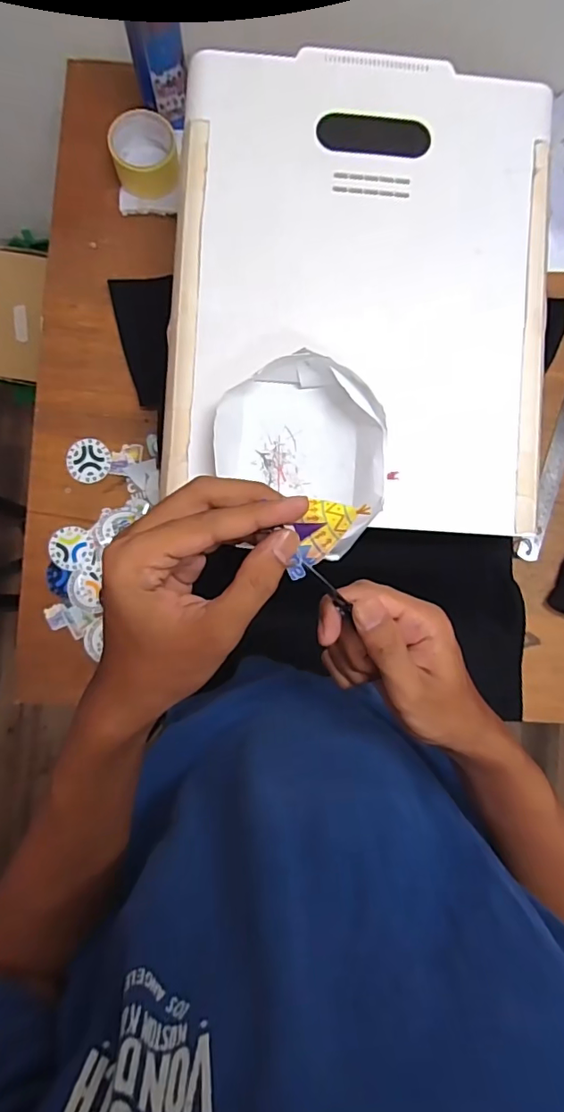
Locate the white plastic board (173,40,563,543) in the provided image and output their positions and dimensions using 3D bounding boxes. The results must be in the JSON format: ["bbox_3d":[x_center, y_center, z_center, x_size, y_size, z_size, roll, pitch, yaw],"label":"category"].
[{"bbox_3d":[0.085,-0.285,0.552,0.391,0.039,0.495,3,85,-3],"label":"white plastic board"}]

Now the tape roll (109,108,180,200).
[{"bbox_3d":[-0.184,-0.540,0.694,0.086,0.041,0.089,0,85,-3],"label":"tape roll"}]

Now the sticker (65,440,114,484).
[{"bbox_3d":[-0.256,-0.127,0.686,0.056,0.007,0.057,0,89,-8],"label":"sticker"}]

